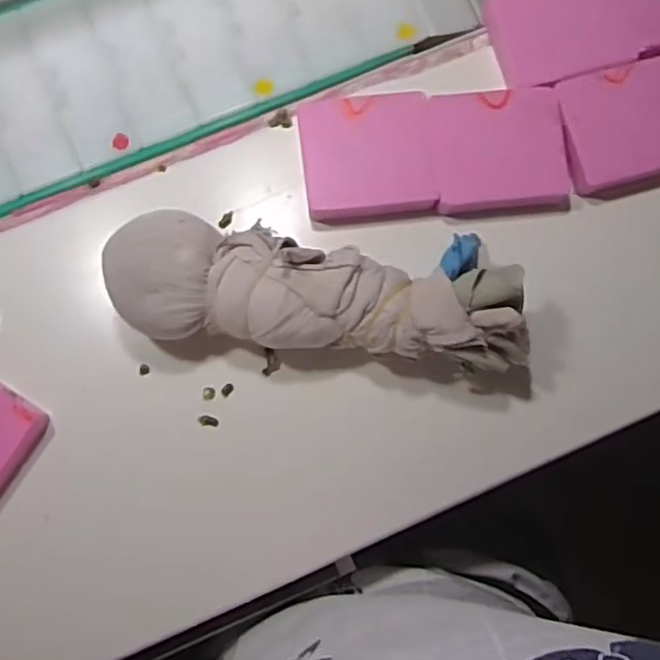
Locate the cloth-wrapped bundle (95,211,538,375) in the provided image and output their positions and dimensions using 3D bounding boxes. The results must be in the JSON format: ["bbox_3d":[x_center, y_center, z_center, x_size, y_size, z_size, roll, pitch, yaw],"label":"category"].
[{"bbox_3d":[-0.005,-0.019,0.363,0.230,0.057,0.067,6,82,-1],"label":"cloth-wrapped bundle"}]

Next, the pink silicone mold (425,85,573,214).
[{"bbox_3d":[0.102,-0.107,0.397,0.077,0.013,0.072,-6,83,-2],"label":"pink silicone mold"}]

